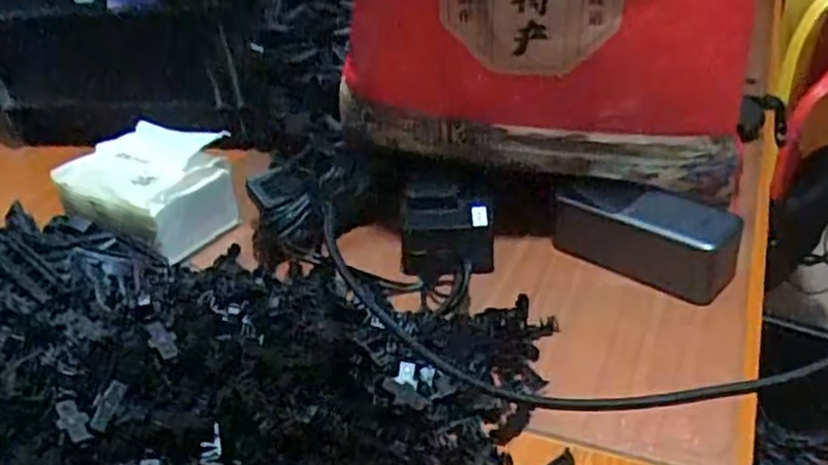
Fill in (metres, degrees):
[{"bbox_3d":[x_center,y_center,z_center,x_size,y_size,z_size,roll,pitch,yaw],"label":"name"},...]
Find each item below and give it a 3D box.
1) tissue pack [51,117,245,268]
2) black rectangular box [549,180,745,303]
[{"bbox_3d":[-0.228,-0.042,0.646,0.149,0.063,0.107,17,42,29],"label":"tissue pack"},{"bbox_3d":[0.173,0.000,0.553,0.133,0.053,0.066,20,43,31],"label":"black rectangular box"}]

